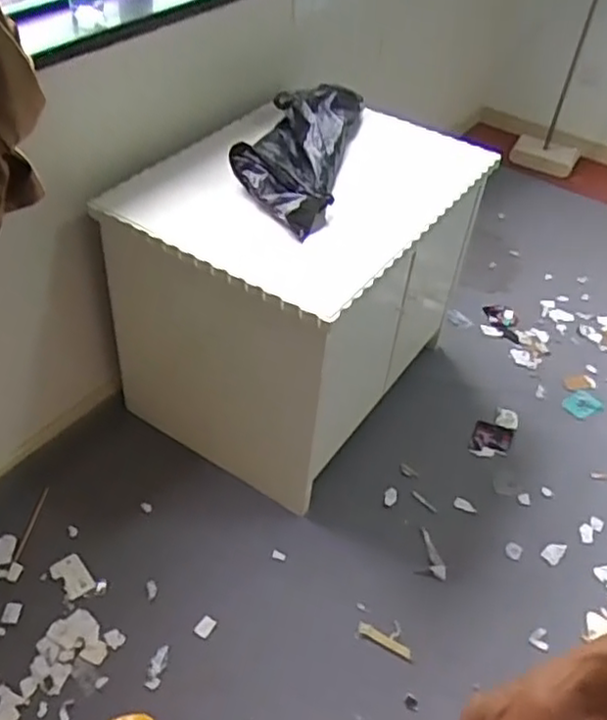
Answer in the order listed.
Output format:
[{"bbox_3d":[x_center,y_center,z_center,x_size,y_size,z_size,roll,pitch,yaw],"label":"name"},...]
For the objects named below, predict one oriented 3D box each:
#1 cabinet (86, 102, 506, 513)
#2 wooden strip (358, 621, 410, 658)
[{"bbox_3d":[-0.002,-0.195,1.777,0.583,0.615,0.792,28,48,21],"label":"cabinet"},{"bbox_3d":[0.166,0.569,1.431,0.115,0.004,0.023,24,46,17],"label":"wooden strip"}]

